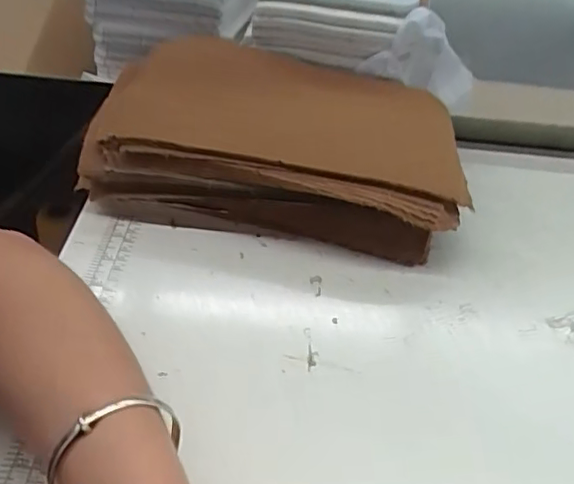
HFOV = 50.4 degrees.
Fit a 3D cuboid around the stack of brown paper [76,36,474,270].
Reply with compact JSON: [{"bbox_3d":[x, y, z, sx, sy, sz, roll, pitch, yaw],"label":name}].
[{"bbox_3d":[-0.011,-0.085,0.486,0.287,0.077,0.177,10,38,4],"label":"stack of brown paper"}]

